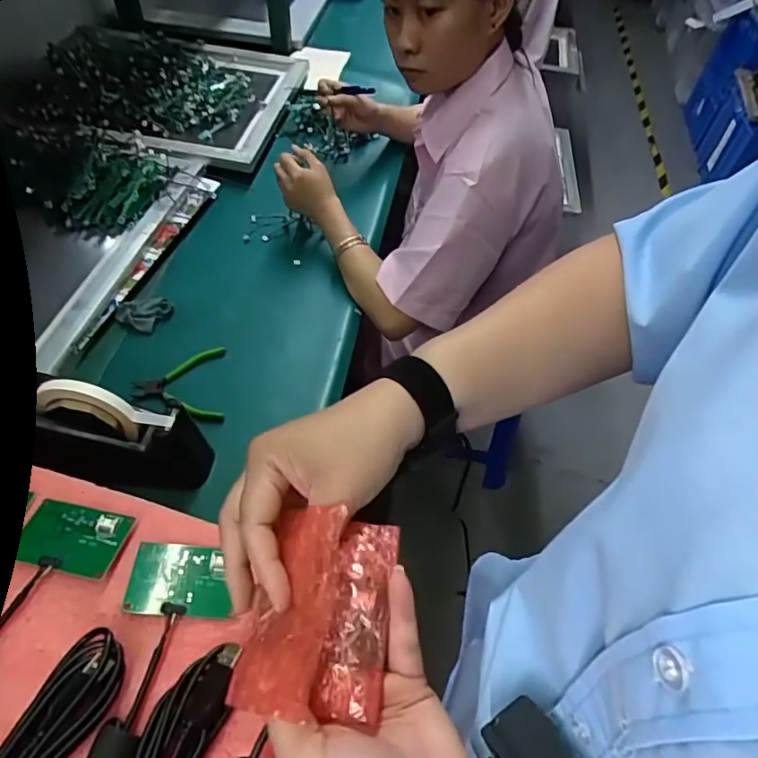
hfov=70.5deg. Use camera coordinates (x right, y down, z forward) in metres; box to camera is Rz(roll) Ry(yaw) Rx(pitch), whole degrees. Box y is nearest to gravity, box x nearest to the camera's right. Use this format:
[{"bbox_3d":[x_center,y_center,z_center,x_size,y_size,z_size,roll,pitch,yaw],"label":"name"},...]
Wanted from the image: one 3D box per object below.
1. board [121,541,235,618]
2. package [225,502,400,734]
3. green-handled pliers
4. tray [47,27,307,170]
[{"bbox_3d":[-0.129,0.132,0.353,0.064,0.004,0.045,6,54,-7],"label":"board"},{"bbox_3d":[-0.031,0.114,0.272,0.072,0.046,0.095,8,52,3],"label":"package"},{"bbox_3d":[-0.255,0.008,0.685,0.110,0.017,0.106,-5,53,-7],"label":"green-handled pliers"},{"bbox_3d":[-0.369,-0.551,1.009,0.395,0.071,0.405,10,55,-10],"label":"tray"}]

